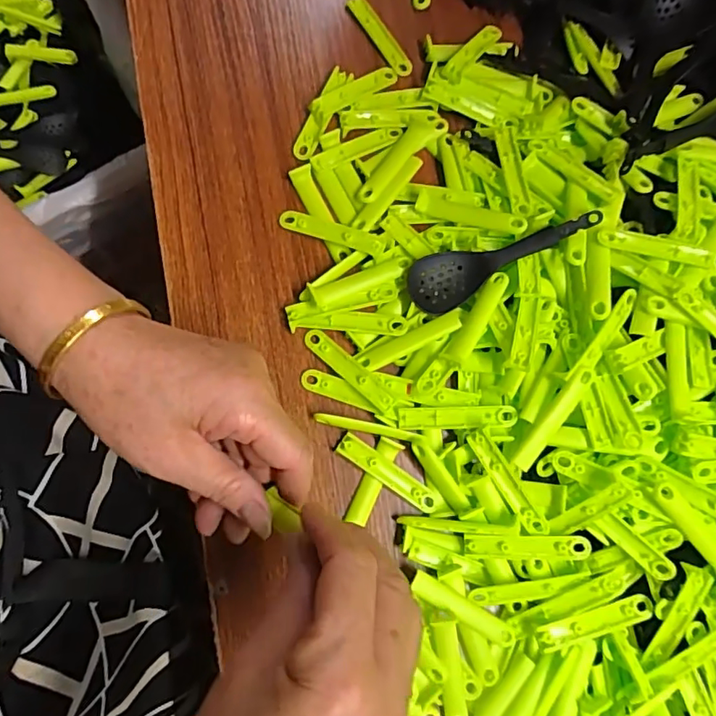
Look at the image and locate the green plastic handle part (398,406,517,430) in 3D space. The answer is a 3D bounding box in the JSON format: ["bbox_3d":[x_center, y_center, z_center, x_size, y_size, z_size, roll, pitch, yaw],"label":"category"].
[{"bbox_3d":[0.065,0.039,0.346,0.075,0.006,0.014,-1,80,-1],"label":"green plastic handle part"}]

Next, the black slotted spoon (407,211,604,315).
[{"bbox_3d":[0.097,-0.066,0.358,0.127,0.020,0.037,-21,80,11],"label":"black slotted spoon"}]

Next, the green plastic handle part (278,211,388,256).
[{"bbox_3d":[-0.019,-0.087,0.369,0.075,0.009,0.015,18,80,3],"label":"green plastic handle part"}]

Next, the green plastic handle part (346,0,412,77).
[{"bbox_3d":[0.017,-0.250,0.409,0.015,0.005,0.075,-33,82,-6],"label":"green plastic handle part"}]

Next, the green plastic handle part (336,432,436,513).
[{"bbox_3d":[0.020,0.075,0.345,0.074,0.004,0.015,33,81,5],"label":"green plastic handle part"}]

